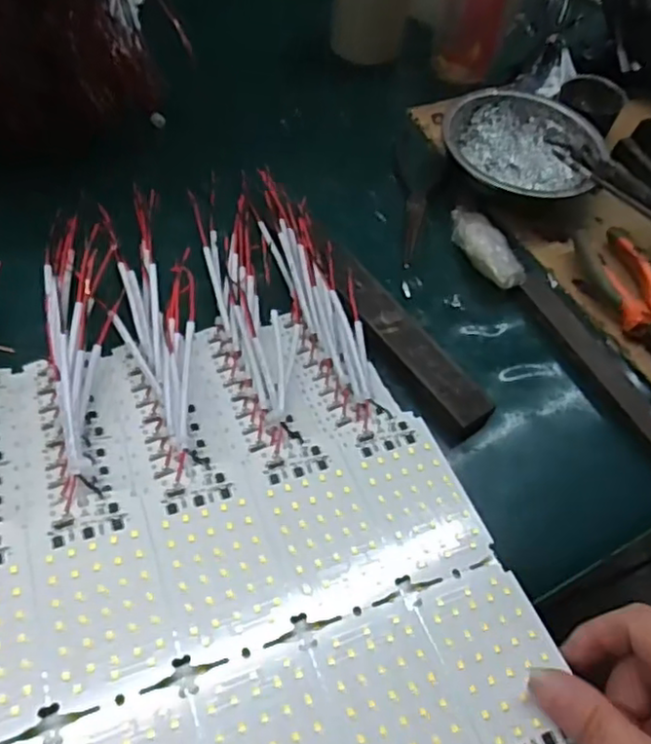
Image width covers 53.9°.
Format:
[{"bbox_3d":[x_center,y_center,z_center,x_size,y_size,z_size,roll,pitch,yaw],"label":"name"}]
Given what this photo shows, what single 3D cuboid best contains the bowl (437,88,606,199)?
[{"bbox_3d":[0.157,-0.174,0.505,0.118,0.048,0.118,5,56,-8],"label":"bowl"}]

